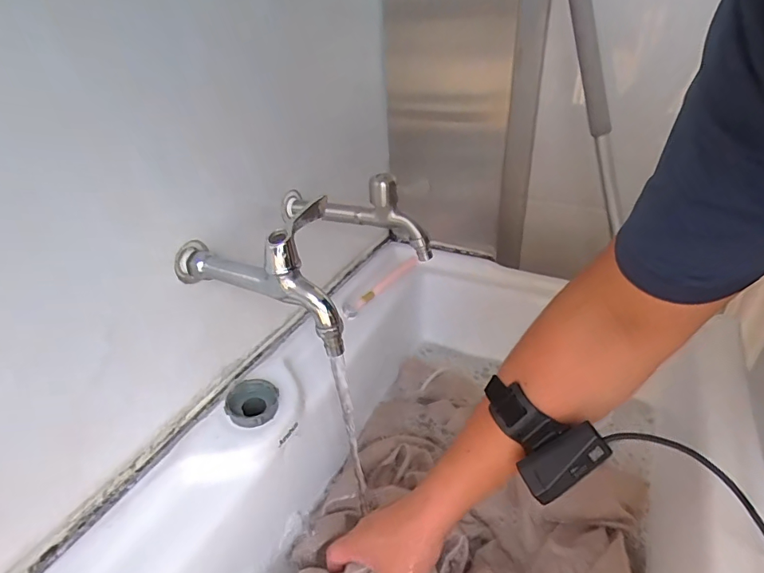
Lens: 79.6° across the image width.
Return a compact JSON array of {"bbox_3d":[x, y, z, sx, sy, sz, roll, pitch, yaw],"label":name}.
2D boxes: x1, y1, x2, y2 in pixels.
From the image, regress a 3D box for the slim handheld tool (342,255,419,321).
[{"bbox_3d":[0.001,-0.005,0.706,0.024,0.016,0.199,17,38,29],"label":"slim handheld tool"}]

